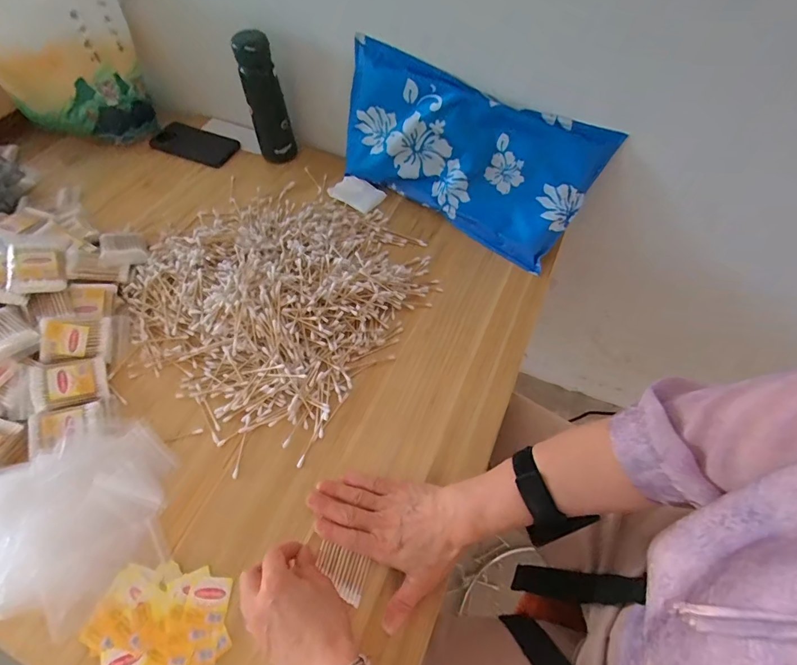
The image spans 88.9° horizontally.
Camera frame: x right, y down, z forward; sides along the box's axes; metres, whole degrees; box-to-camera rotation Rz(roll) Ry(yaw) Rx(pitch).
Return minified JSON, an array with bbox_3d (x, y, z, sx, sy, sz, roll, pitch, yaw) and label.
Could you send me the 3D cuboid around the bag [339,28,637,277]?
[{"bbox_3d":[0.082,-0.257,0.594,0.381,0.192,0.034,29,41,11],"label":"bag"}]

